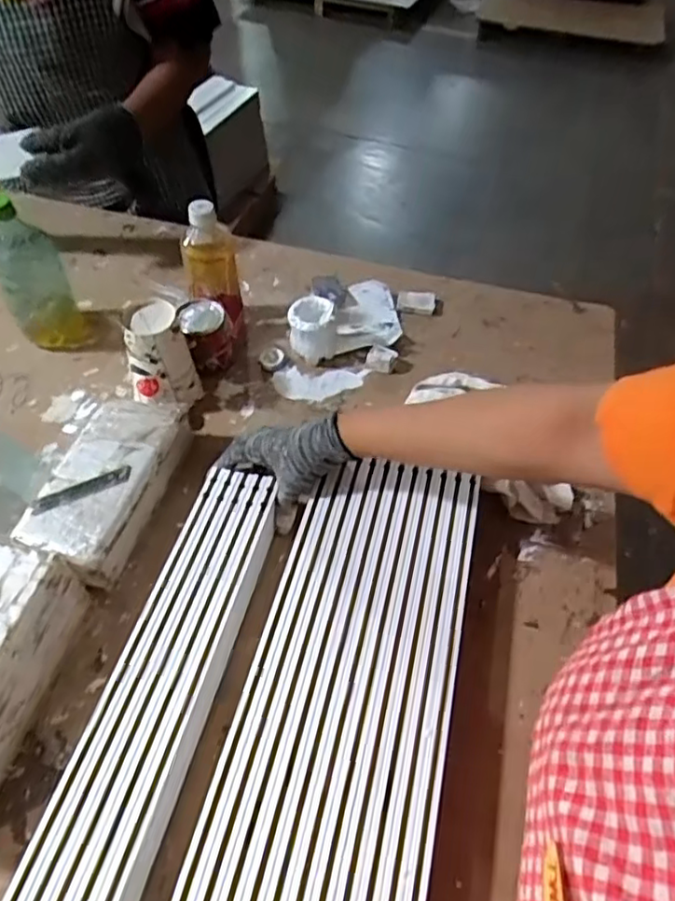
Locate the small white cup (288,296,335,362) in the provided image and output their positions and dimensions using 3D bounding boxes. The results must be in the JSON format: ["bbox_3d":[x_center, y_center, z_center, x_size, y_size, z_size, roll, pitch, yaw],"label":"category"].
[{"bbox_3d":[-0.034,-0.154,0.807,0.055,0.080,0.058,1,50,-1],"label":"small white cup"}]

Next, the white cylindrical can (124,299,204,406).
[{"bbox_3d":[-0.213,-0.107,0.743,0.074,0.121,0.070,1,51,-2],"label":"white cylindrical can"}]

